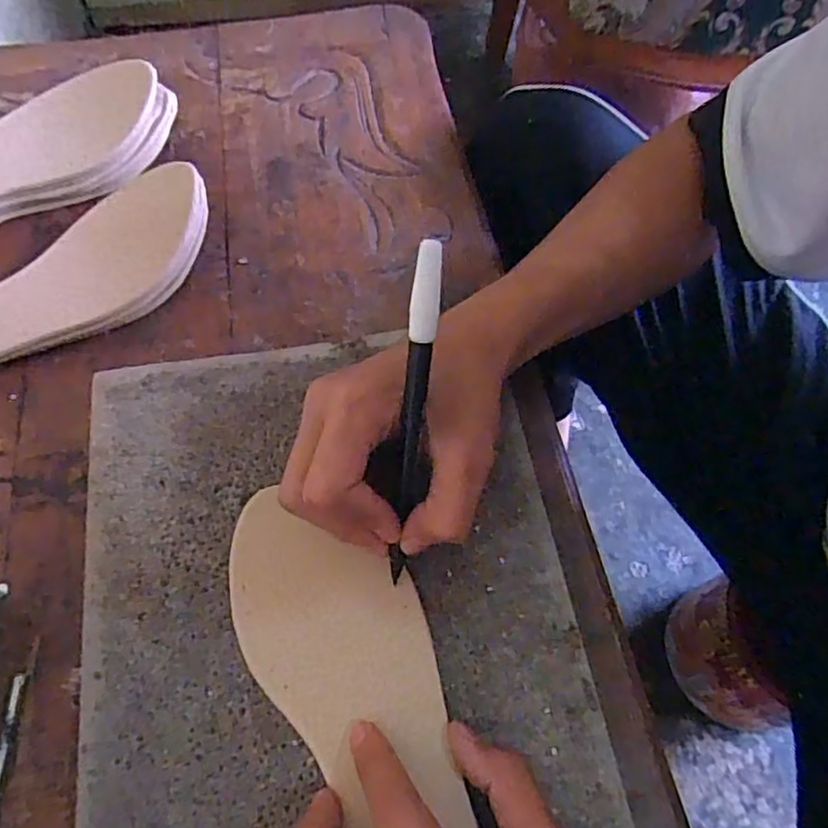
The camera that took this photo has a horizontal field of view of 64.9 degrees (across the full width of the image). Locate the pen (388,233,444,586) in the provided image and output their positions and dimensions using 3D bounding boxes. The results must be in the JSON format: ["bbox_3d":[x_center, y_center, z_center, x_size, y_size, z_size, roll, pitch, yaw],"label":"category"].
[{"bbox_3d":[0.000,0.006,0.268,0.010,0.150,0.014,6,20,2],"label":"pen"}]

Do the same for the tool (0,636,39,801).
[{"bbox_3d":[-0.174,0.148,0.273,0.008,0.008,0.099,-2,61,-4],"label":"tool"}]

